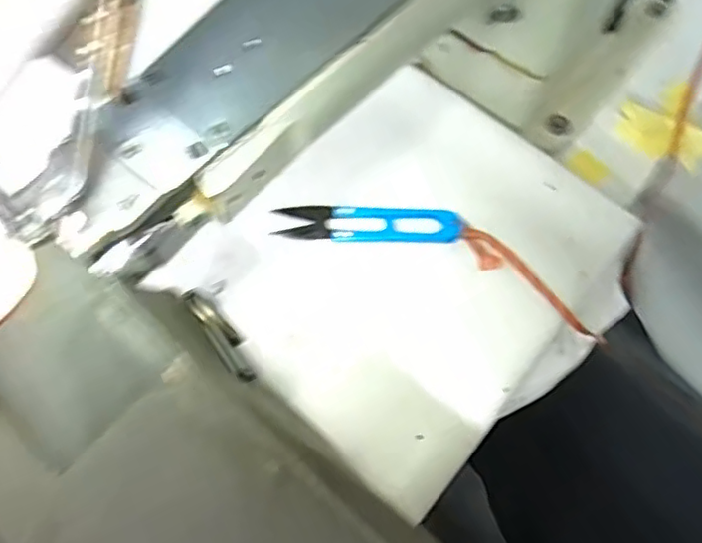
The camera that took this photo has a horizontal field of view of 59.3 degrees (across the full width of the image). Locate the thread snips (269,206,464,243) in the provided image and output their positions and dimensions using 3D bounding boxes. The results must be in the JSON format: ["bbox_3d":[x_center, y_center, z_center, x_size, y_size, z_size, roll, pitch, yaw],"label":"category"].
[{"bbox_3d":[0.009,-0.027,0.340,0.101,0.006,0.022,4,68,3],"label":"thread snips"}]

